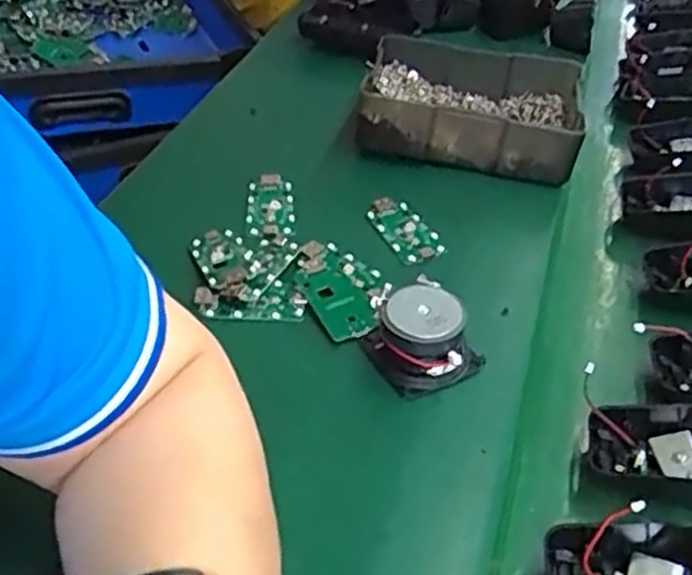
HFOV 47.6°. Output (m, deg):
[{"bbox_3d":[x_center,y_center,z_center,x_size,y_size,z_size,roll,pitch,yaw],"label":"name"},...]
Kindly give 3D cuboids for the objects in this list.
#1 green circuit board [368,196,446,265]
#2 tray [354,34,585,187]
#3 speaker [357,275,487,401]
[{"bbox_3d":[0.039,-0.038,0.516,0.030,0.005,0.065,-15,46,-21],"label":"green circuit board"},{"bbox_3d":[0.097,-0.142,0.608,0.163,0.050,0.135,9,42,9],"label":"tray"},{"bbox_3d":[0.040,0.027,0.420,0.048,0.036,0.055,-27,49,-29],"label":"speaker"}]

